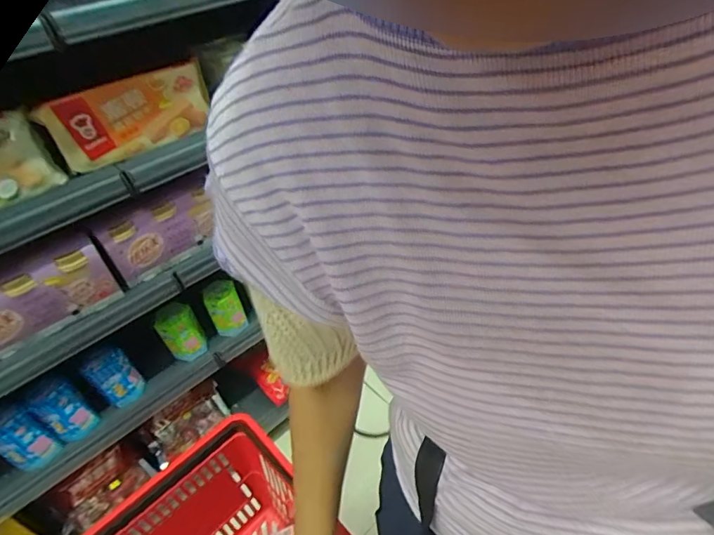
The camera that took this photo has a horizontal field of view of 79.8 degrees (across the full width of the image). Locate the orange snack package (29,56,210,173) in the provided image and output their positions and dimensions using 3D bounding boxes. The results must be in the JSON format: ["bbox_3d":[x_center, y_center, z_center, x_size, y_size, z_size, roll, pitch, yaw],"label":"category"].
[{"bbox_3d":[-0.375,-0.258,0.718,0.253,0.119,0.060,-34,49,-27],"label":"orange snack package"}]

